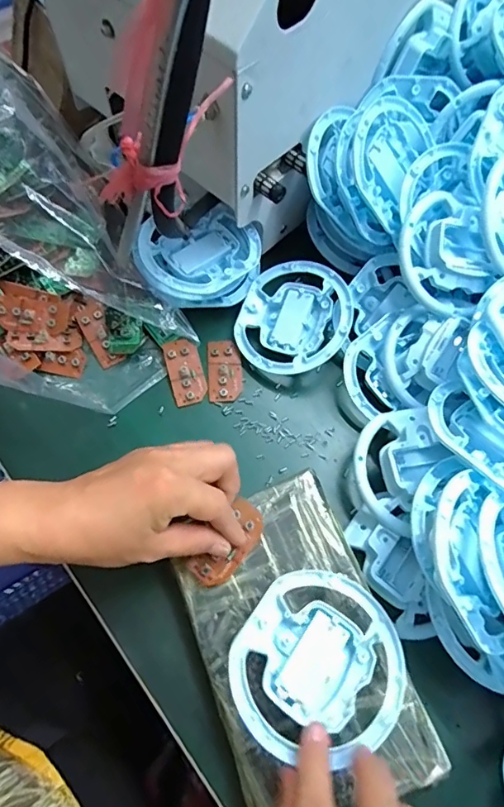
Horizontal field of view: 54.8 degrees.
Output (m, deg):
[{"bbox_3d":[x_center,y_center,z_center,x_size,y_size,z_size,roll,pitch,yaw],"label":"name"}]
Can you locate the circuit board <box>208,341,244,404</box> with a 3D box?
[{"bbox_3d":[-0.024,-0.029,0.435,0.029,0.006,0.059,-2,65,-1],"label":"circuit board"}]

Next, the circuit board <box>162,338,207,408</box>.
[{"bbox_3d":[-0.059,-0.028,0.432,0.029,0.010,0.060,-15,66,-7],"label":"circuit board"}]

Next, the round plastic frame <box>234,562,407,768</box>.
[{"bbox_3d":[0.042,0.163,0.304,0.099,0.019,0.103,0,65,0],"label":"round plastic frame"}]

